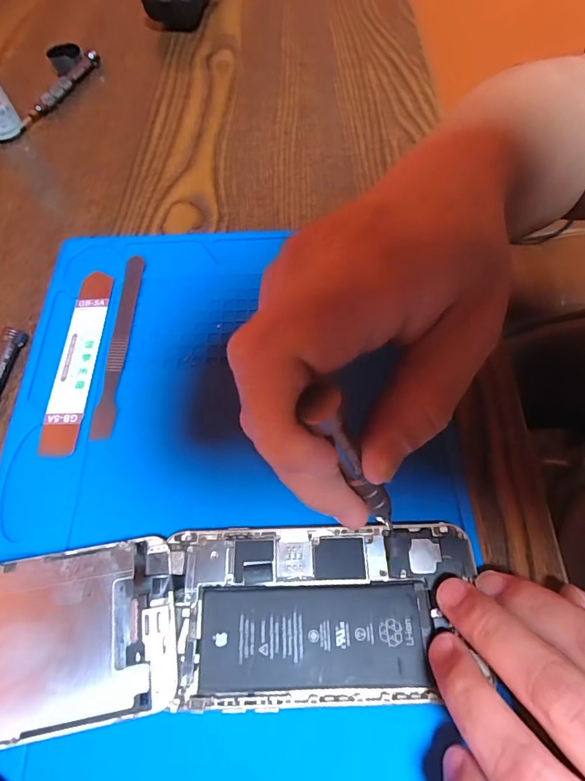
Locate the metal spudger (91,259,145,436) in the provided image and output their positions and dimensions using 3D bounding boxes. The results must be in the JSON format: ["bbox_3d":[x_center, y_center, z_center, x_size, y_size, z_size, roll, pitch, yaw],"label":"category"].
[{"bbox_3d":[-0.099,-0.030,0.239,0.011,0.004,0.120,-1,64,1],"label":"metal spudger"}]

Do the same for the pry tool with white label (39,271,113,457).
[{"bbox_3d":[-0.120,-0.020,0.234,0.021,0.004,0.115,0,64,1],"label":"pry tool with white label"}]

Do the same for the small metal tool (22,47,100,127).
[{"bbox_3d":[-0.193,-0.254,0.348,0.013,0.012,0.097,18,66,10],"label":"small metal tool"}]

